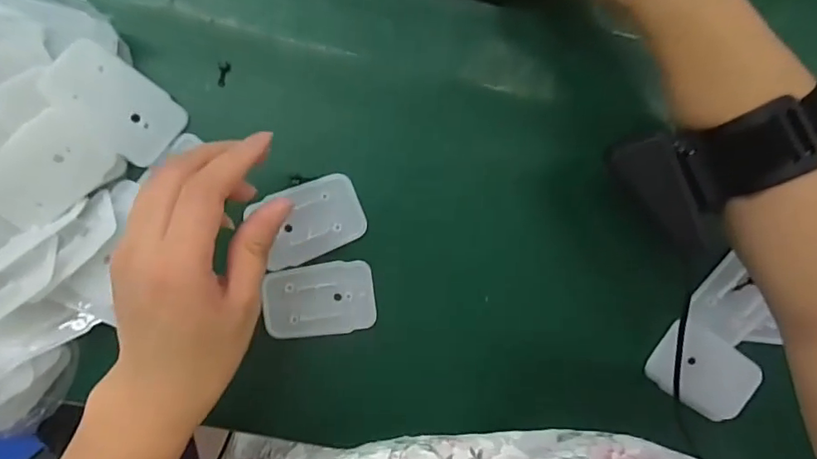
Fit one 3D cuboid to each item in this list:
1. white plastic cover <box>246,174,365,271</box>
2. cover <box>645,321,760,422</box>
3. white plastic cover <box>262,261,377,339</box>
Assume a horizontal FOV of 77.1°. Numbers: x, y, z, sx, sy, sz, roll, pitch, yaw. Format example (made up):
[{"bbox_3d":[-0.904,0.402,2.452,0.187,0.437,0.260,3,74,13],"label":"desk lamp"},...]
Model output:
[{"bbox_3d":[-0.061,-0.005,0.318,0.064,0.006,0.045,-21,97,-3],"label":"white plastic cover"},{"bbox_3d":[0.204,0.098,0.355,0.066,0.007,0.051,33,100,10],"label":"cover"},{"bbox_3d":[-0.056,0.045,0.325,0.068,0.004,0.045,-7,96,-4],"label":"white plastic cover"}]

